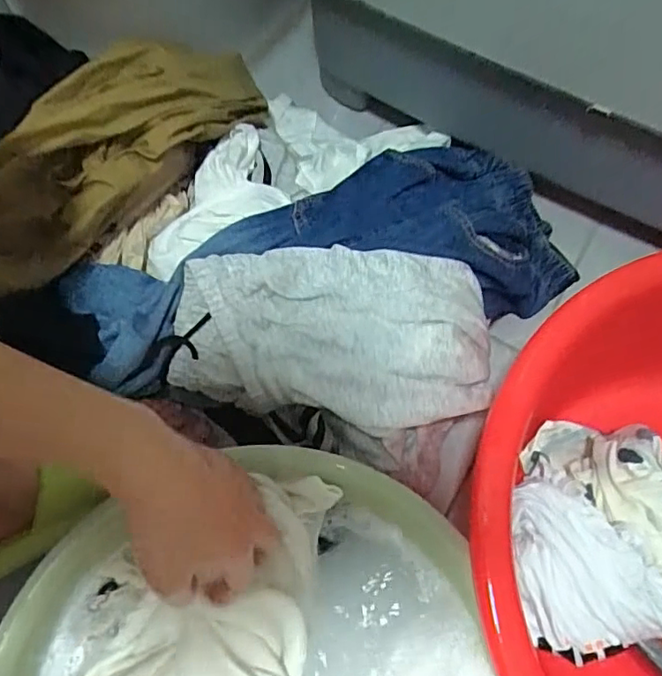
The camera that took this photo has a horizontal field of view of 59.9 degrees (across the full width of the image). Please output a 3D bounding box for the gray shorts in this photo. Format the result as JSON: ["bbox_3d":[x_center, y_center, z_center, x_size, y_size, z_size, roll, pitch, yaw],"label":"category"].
[{"bbox_3d":[0.000,-0.004,0.524,0.296,0.046,0.164,1,69,2],"label":"gray shorts"}]

